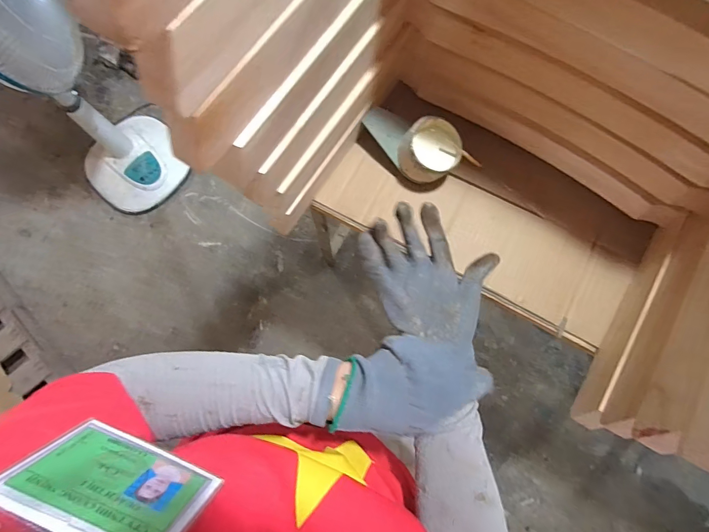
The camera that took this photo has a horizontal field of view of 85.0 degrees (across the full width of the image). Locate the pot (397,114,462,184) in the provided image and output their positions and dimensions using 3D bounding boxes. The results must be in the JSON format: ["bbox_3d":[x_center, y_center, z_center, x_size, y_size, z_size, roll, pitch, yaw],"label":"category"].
[{"bbox_3d":[0.108,-0.161,0.560,0.087,0.067,0.077,-29,80,-8],"label":"pot"}]

